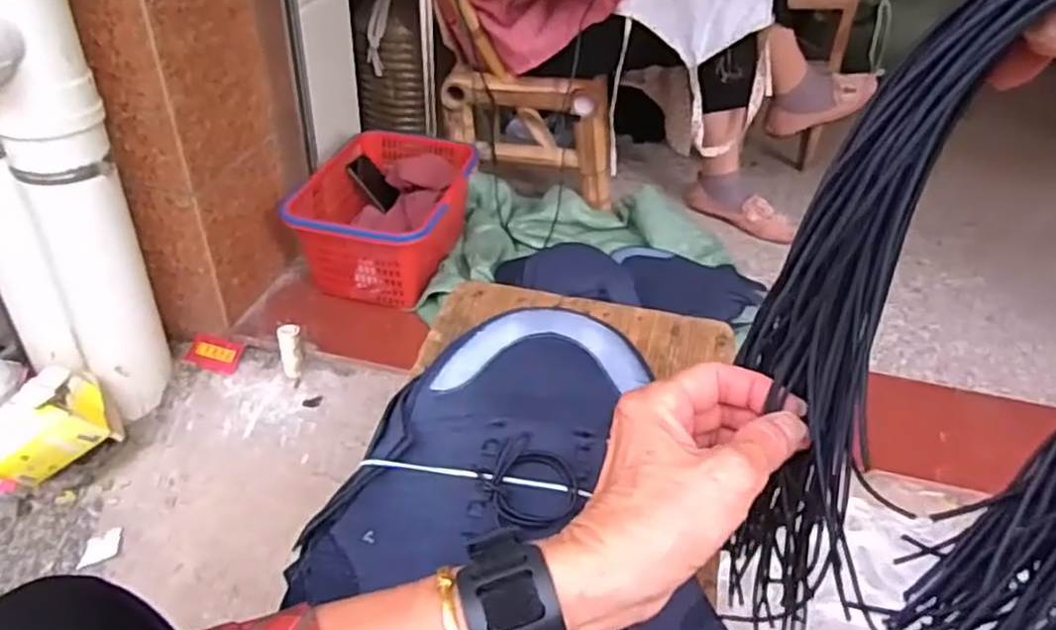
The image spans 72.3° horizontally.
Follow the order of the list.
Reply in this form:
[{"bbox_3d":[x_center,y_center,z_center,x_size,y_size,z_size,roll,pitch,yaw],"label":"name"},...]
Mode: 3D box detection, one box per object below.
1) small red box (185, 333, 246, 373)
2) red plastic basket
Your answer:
[{"bbox_3d":[-0.495,0.060,1.145,0.083,0.048,0.015,16,-1,-2],"label":"small red box"},{"bbox_3d":[-0.236,-0.165,1.252,0.238,0.167,0.362,10,38,8],"label":"red plastic basket"}]

